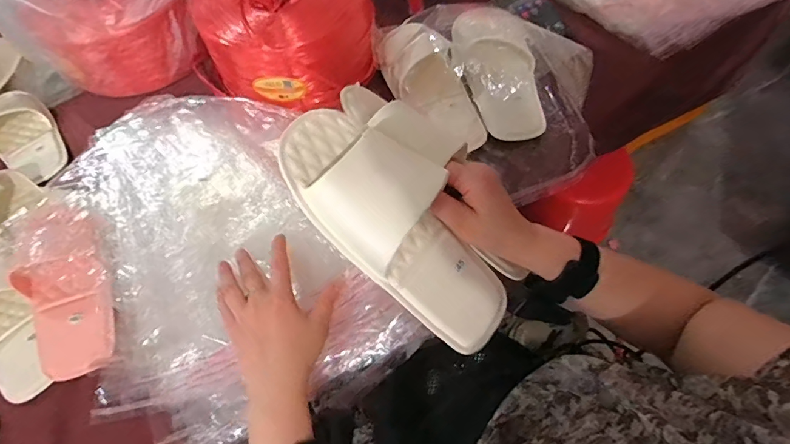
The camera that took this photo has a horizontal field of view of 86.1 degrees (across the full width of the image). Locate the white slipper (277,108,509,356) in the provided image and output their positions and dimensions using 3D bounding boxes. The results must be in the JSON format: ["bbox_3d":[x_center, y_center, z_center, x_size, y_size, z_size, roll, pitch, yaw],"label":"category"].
[{"bbox_3d":[0.010,0.013,0.391,0.271,0.062,0.110,48,71,-12],"label":"white slipper"}]

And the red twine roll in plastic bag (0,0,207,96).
[{"bbox_3d":[-0.466,-0.367,0.678,0.291,0.187,0.248,-20,62,-6],"label":"red twine roll in plastic bag"}]

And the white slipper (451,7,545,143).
[{"bbox_3d":[0.157,-0.228,0.621,0.102,0.053,0.217,-11,61,-2],"label":"white slipper"}]

